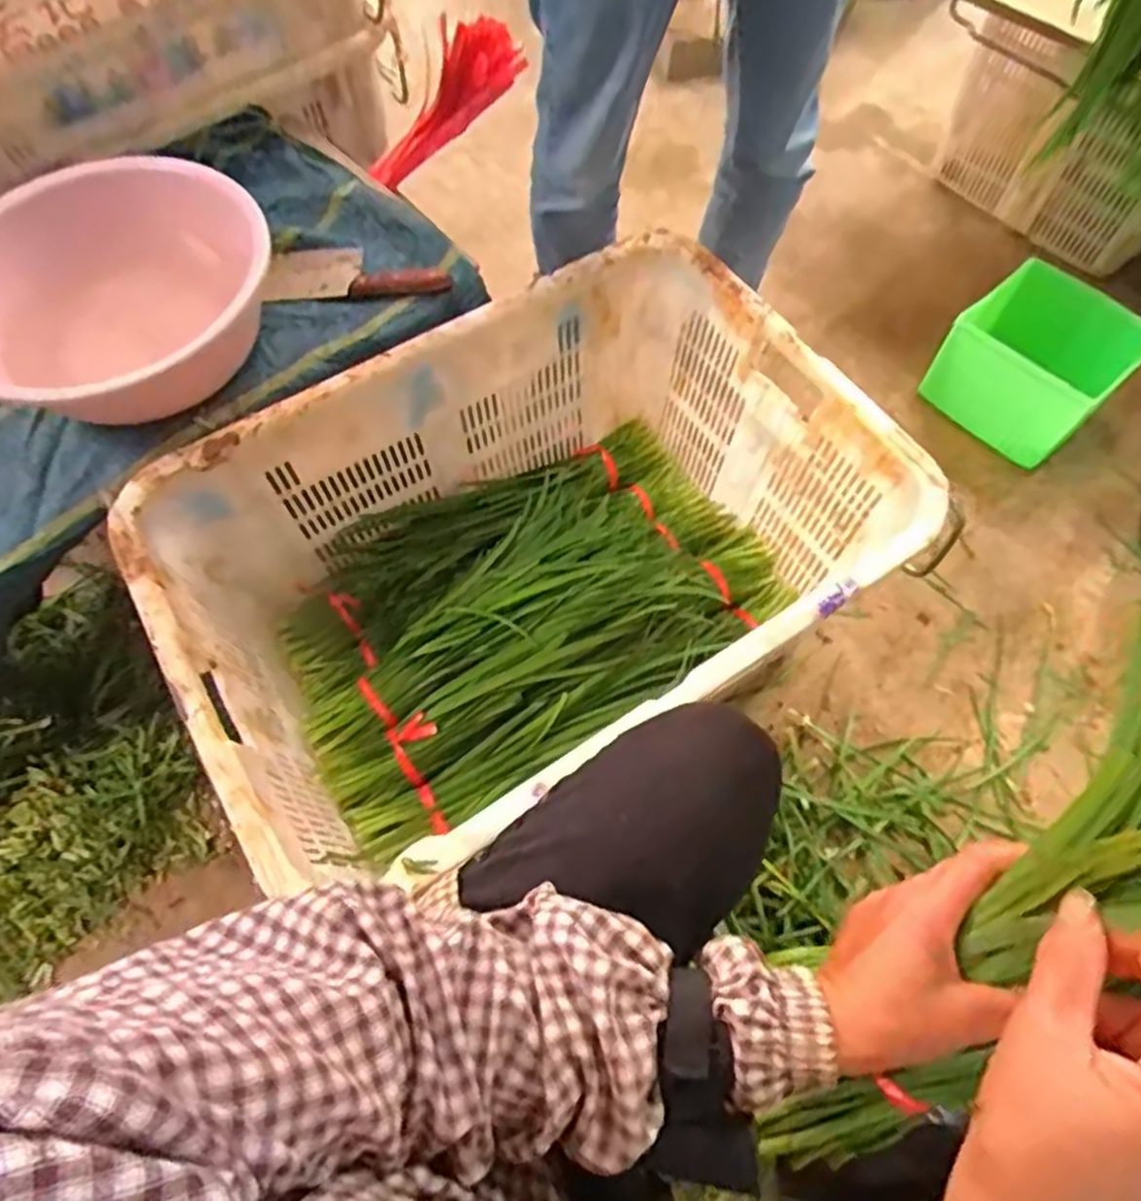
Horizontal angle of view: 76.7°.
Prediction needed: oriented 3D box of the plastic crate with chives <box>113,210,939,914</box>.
[{"bbox_3d":[-0.034,-0.035,0.793,0.667,0.295,0.464,-31,69,-12],"label":"plastic crate with chives"}]

